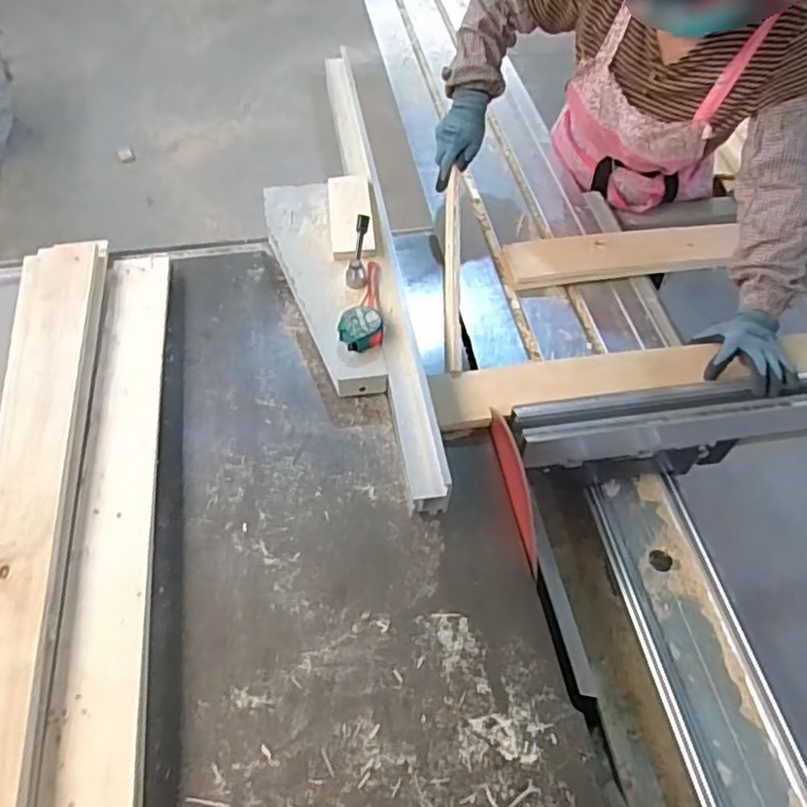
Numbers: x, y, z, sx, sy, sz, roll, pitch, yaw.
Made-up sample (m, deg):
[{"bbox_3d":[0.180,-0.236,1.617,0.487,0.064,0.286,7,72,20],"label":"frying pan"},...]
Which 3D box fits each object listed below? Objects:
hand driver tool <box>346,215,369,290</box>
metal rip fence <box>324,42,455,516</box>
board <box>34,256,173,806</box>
[{"bbox_3d":[-0.069,-0.240,1.025,0.030,0.033,0.123,6,81,3],"label":"hand driver tool"},{"bbox_3d":[-0.052,-0.281,1.091,0.053,0.099,0.979,-8,55,-7],"label":"metal rip fence"},{"bbox_3d":[-0.344,0.146,0.777,0.089,0.046,0.901,-1,51,-15],"label":"board"}]

